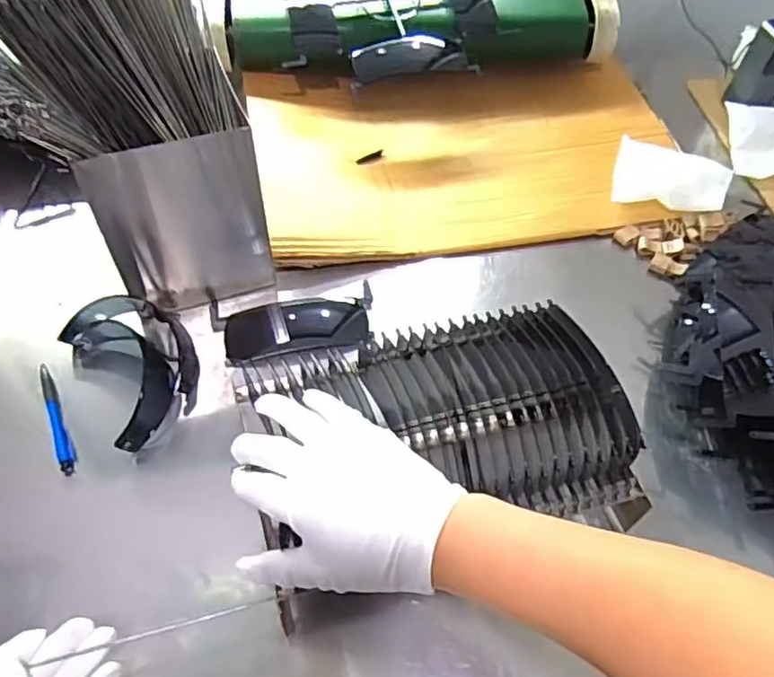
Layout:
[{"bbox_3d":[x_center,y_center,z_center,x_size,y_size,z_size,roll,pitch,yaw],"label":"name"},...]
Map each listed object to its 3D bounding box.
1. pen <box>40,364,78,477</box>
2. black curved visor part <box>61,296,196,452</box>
[{"bbox_3d":[-0.311,0.075,0.582,0.014,0.013,0.132,-22,55,-19],"label":"pen"},{"bbox_3d":[-0.243,0.020,0.602,0.105,0.066,0.170,-28,60,-23],"label":"black curved visor part"}]

